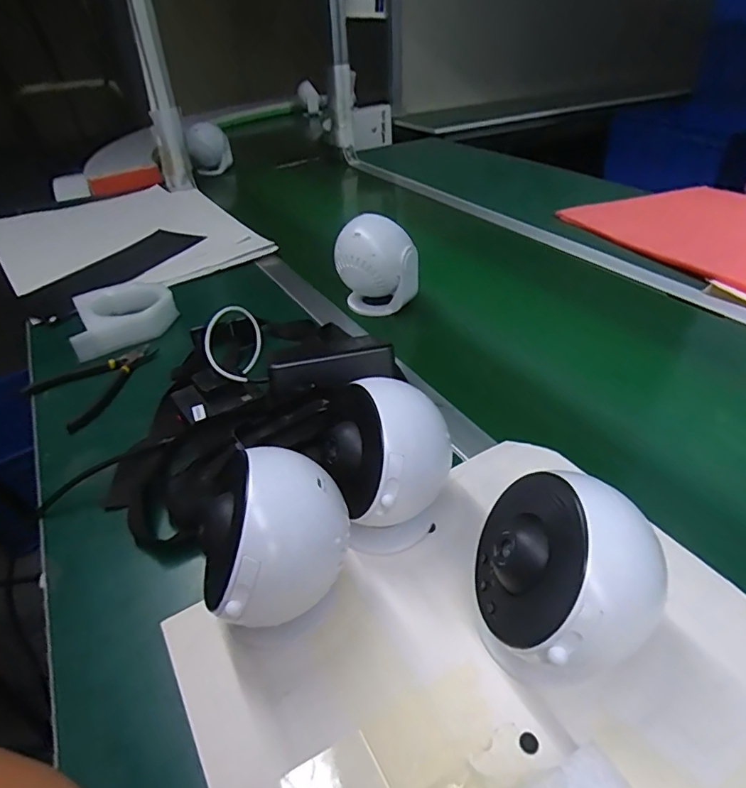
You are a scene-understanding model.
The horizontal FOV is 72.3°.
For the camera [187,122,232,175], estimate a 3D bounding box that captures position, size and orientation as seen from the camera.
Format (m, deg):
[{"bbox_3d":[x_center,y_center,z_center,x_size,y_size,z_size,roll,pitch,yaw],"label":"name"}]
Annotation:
[{"bbox_3d":[-0.414,-0.631,1.298,0.095,0.095,0.101,-9,37,-7],"label":"camera"}]

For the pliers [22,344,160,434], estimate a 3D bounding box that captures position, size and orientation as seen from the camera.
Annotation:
[{"bbox_3d":[-0.315,-0.022,0.597,0.100,0.012,0.136,22,44,30],"label":"pliers"}]

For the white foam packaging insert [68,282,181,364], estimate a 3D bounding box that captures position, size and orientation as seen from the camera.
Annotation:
[{"bbox_3d":[-0.331,-0.106,0.683,0.127,0.040,0.121,-15,39,-15],"label":"white foam packaging insert"}]

